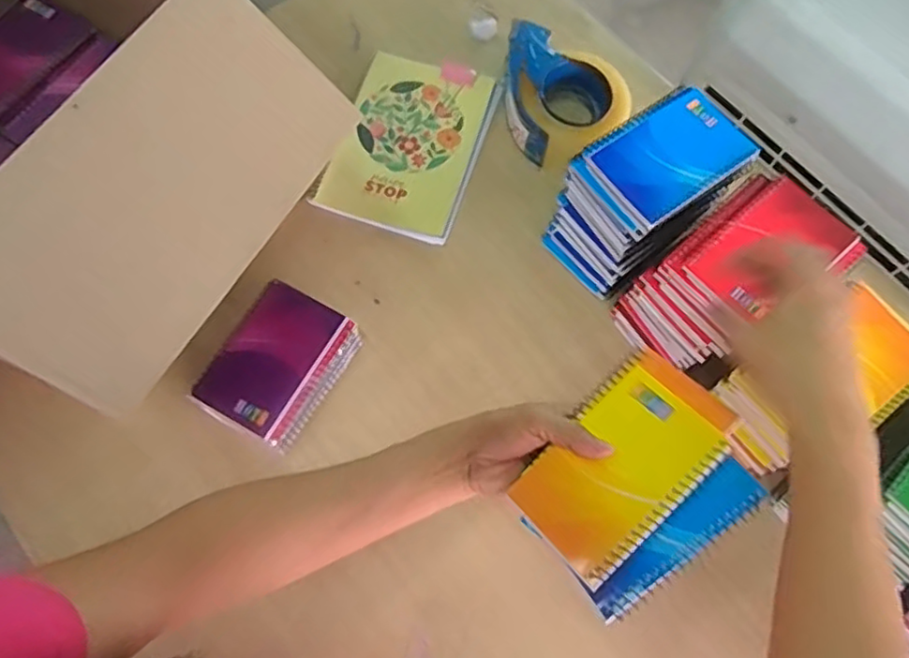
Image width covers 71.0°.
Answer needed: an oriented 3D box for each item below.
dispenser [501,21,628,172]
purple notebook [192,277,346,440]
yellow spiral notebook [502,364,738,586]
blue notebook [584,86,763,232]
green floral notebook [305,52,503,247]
[{"bbox_3d":[0.107,-0.269,0.703,0.118,0.051,0.162,-22,72,-10],"label":"dispenser"},{"bbox_3d":[-0.163,0.024,0.563,0.081,0.009,0.128,29,71,8],"label":"purple notebook"},{"bbox_3d":[0.109,0.095,0.425,0.128,0.005,0.082,-42,59,-8],"label":"yellow spiral notebook"},{"bbox_3d":[0.186,-0.151,0.544,0.130,0.009,0.093,-35,75,-14],"label":"blue notebook"},{"bbox_3d":[-0.047,-0.206,0.699,0.150,0.011,0.222,18,70,4],"label":"green floral notebook"}]

